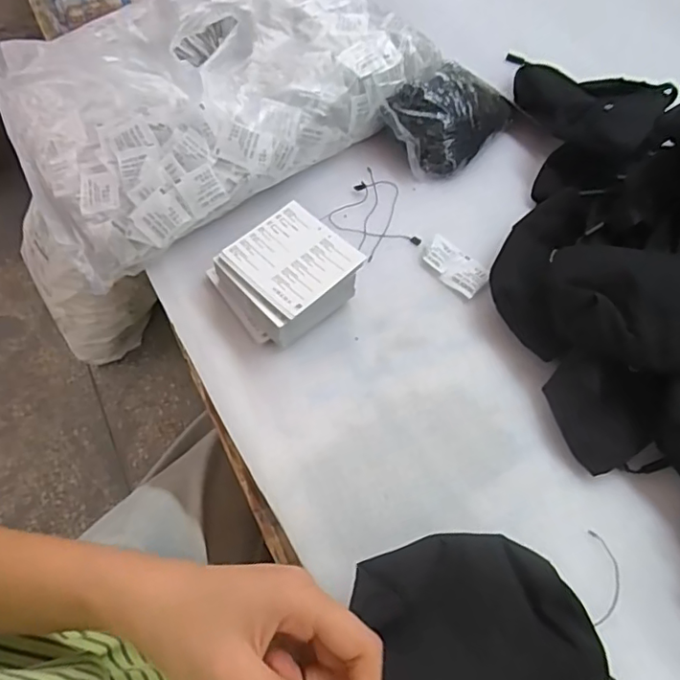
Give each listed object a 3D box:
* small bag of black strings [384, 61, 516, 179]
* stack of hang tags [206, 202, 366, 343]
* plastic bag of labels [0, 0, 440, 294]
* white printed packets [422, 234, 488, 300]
[{"bbox_3d":[0.119,-0.248,0.619,0.130,0.066,0.094,-37,66,-18],"label":"small bag of black strings"},{"bbox_3d":[-0.051,-0.061,0.529,0.116,0.055,0.113,-34,66,-17],"label":"stack of hang tags"},{"bbox_3d":[-0.156,-0.294,0.639,0.439,0.103,0.339,-32,65,-16],"label":"plastic bag of labels"},{"bbox_3d":[0.115,-0.076,0.563,0.039,0.009,0.075,-39,67,-19],"label":"white printed packets"}]

